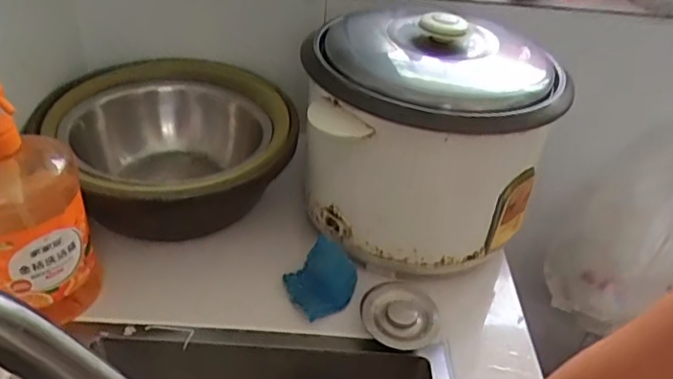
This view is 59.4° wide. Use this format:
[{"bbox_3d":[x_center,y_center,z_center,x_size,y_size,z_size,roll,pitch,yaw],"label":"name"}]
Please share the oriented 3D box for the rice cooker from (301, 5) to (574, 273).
[{"bbox_3d":[0.112,-0.067,0.730,0.272,0.267,0.303,12,39,9],"label":"rice cooker"}]

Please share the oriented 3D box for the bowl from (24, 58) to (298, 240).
[{"bbox_3d":[-0.204,-0.064,0.784,0.293,0.146,0.288,3,38,-2],"label":"bowl"}]

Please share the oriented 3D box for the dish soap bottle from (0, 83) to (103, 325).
[{"bbox_3d":[-0.295,0.021,0.557,0.117,0.246,0.066,-27,48,-34],"label":"dish soap bottle"}]

